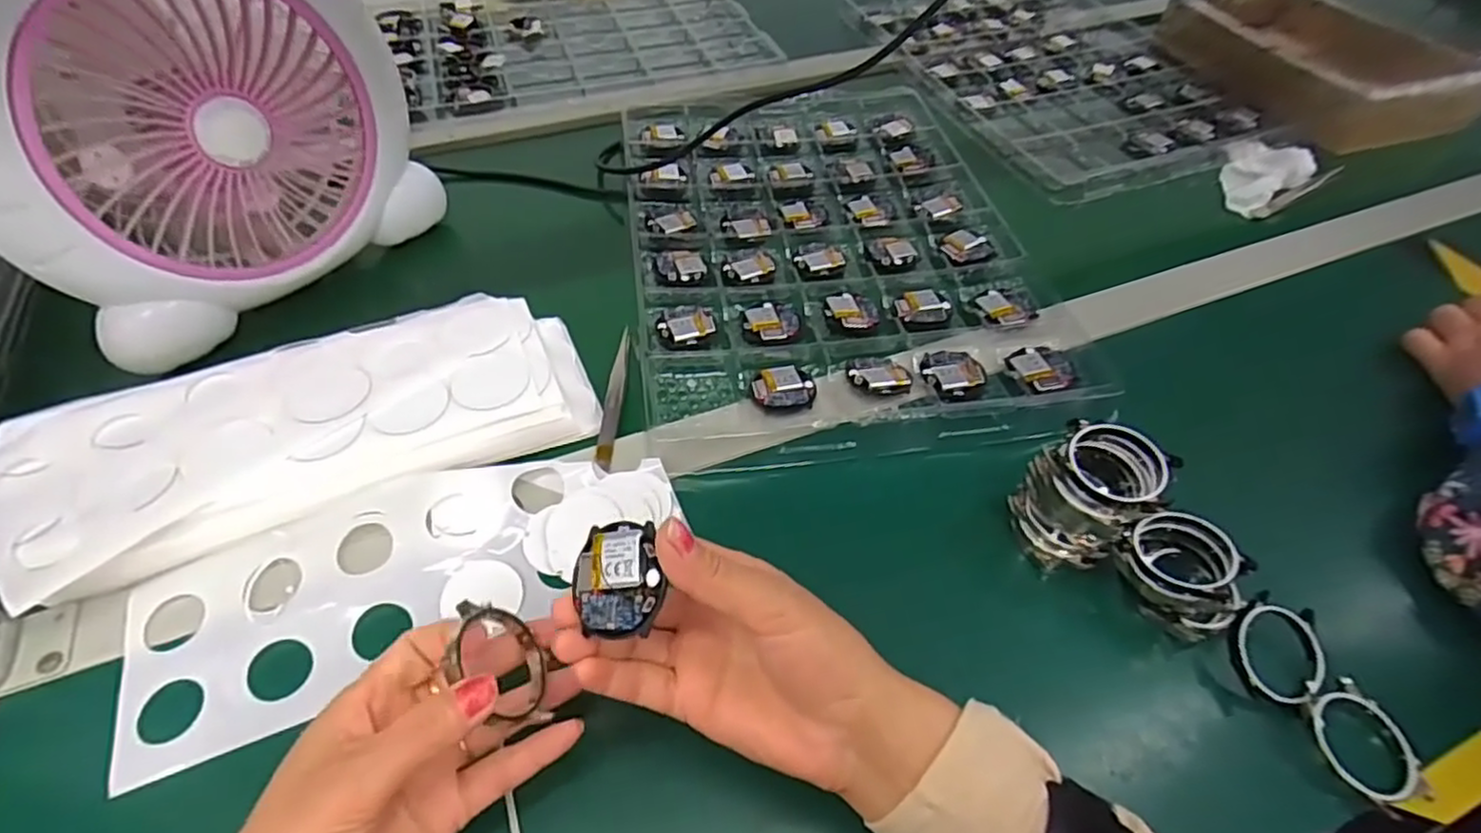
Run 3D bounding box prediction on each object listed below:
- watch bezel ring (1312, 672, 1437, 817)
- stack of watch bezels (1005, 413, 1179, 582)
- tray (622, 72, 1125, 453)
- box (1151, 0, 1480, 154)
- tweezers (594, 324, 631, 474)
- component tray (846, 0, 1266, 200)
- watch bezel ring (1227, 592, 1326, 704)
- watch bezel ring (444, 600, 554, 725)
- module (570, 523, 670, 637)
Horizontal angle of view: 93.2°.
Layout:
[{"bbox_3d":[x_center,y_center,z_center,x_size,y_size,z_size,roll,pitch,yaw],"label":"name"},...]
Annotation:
[{"bbox_3d":[0.286,0.149,0.317,0.044,0.012,0.050,-18,58,-19],"label":"watch bezel ring"},{"bbox_3d":[0.181,0.041,0.363,0.049,0.069,0.053,-14,52,-13],"label":"stack of watch bezels"},{"bbox_3d":[0.067,-0.160,0.572,0.302,0.014,0.435,-6,51,-6],"label":"tray"},{"bbox_3d":[0.609,-0.393,0.752,0.177,0.059,0.291,-13,52,-12],"label":"box"},{"bbox_3d":[-0.082,-0.016,0.457,0.011,0.008,0.125,2,50,0],"label":"tweezers"},{"bbox_3d":[0.345,-0.403,0.785,0.311,0.019,0.447,-17,53,-15],"label":"component tray"},{"bbox_3d":[0.264,0.114,0.341,0.046,0.011,0.049,2,70,-5],"label":"watch bezel ring"},{"bbox_3d":[-0.095,0.097,0.278,0.007,0.050,0.047,-34,54,17],"label":"watch bezel ring"},{"bbox_3d":[-0.047,0.061,0.266,0.039,0.006,0.042,-17,66,24],"label":"module"}]

